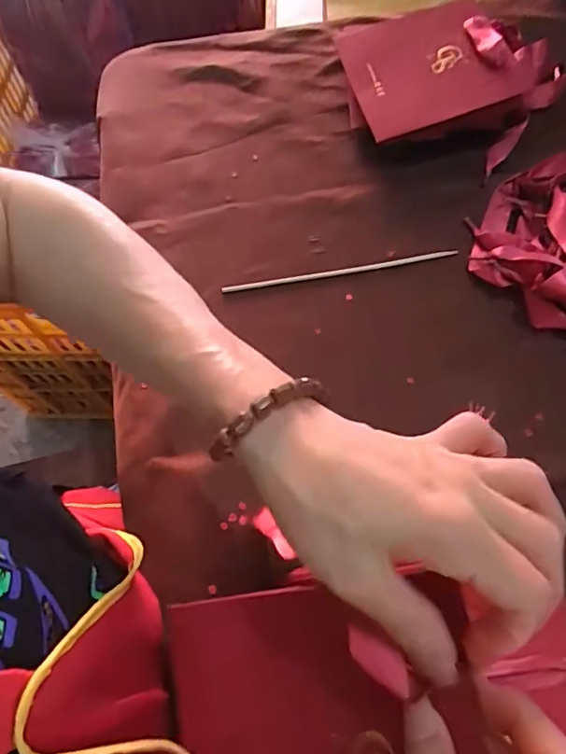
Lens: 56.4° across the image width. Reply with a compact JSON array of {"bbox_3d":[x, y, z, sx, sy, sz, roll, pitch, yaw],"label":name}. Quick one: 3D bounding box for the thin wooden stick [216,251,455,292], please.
[{"bbox_3d":[0.048,-0.088,0.443,0.197,0.004,0.006,-10,66,-3],"label":"thin wooden stick"}]

